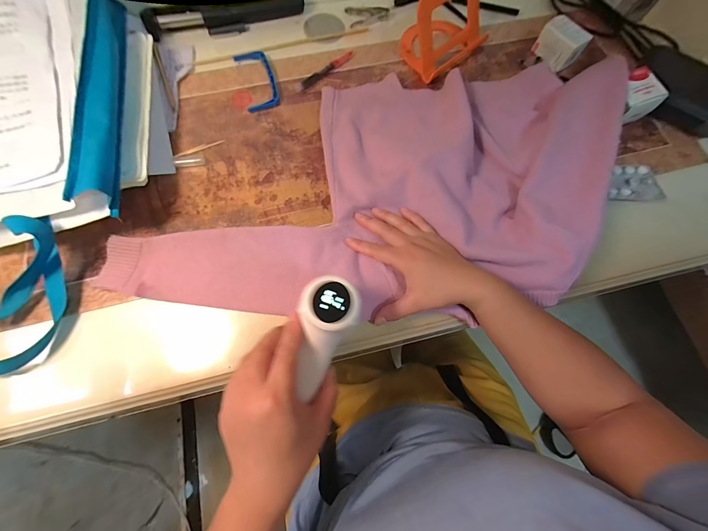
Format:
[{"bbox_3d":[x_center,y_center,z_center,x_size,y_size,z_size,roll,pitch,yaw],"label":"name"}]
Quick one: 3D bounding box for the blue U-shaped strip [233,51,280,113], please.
[{"bbox_3d":[-0.149,-0.288,0.455,0.050,0.011,0.115,-17,72,-6],"label":"blue U-shaped strip"}]

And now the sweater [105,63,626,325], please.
[{"bbox_3d":[0.035,-0.090,0.380,0.648,0.056,0.357,-21,73,-5],"label":"sweater"}]

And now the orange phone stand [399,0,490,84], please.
[{"bbox_3d":[0.132,-0.368,0.444,0.104,0.083,0.133,39,75,12],"label":"orange phone stand"}]

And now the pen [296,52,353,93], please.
[{"bbox_3d":[-0.043,-0.300,0.459,0.108,0.009,0.013,-37,75,-12],"label":"pen"}]

